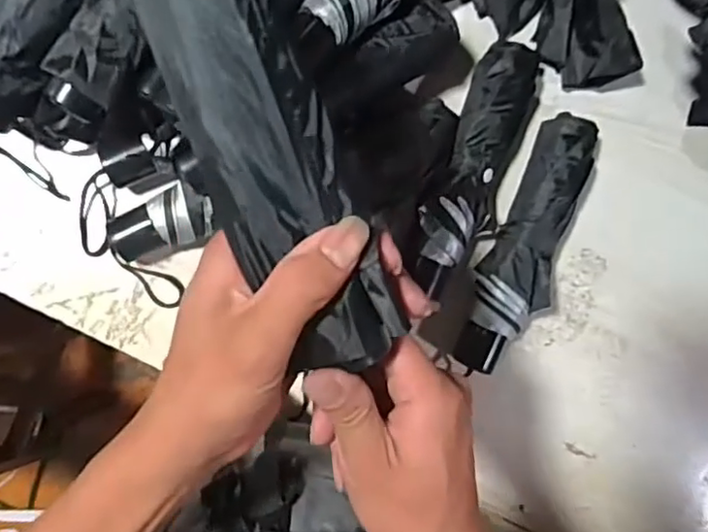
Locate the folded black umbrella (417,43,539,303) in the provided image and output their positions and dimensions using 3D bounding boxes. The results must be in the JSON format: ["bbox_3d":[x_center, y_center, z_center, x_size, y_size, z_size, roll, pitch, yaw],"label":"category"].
[{"bbox_3d":[0.111,-0.088,0.546,0.067,0.052,0.227,24,91,-8],"label":"folded black umbrella"}]

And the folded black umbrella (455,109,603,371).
[{"bbox_3d":[0.158,-0.022,0.558,0.061,0.045,0.240,22,91,-8],"label":"folded black umbrella"}]

